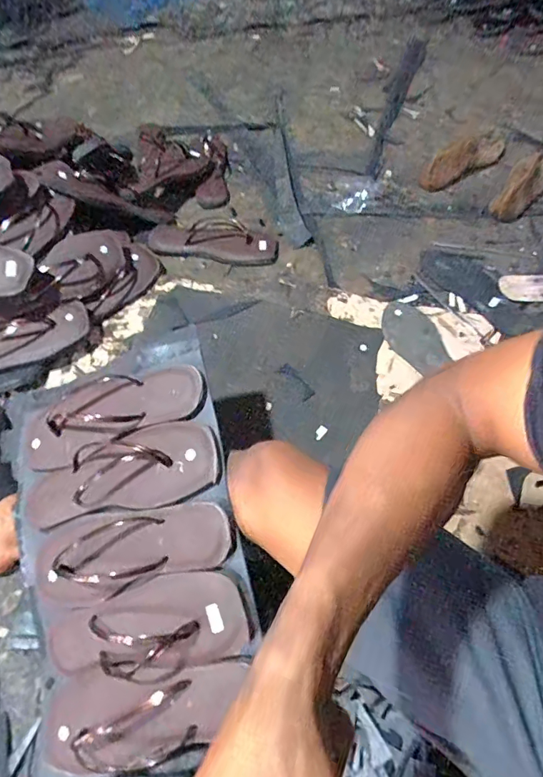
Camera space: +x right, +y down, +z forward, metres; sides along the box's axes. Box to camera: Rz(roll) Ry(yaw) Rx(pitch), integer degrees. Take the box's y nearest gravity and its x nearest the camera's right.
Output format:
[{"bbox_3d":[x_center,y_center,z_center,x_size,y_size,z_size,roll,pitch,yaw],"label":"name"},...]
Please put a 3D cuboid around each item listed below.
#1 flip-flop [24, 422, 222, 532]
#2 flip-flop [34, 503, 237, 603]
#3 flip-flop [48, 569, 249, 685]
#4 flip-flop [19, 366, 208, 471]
[{"bbox_3d":[-0.192,0.103,0.545,0.275,0.038,0.095,-16,58,15],"label":"flip-flop"},{"bbox_3d":[-0.171,0.182,0.520,0.264,0.040,0.082,-18,58,14],"label":"flip-flop"},{"bbox_3d":[-0.149,0.256,0.492,0.253,0.052,0.095,-19,58,16],"label":"flip-flop"},{"bbox_3d":[-0.216,0.028,0.580,0.278,0.039,0.101,-17,57,16],"label":"flip-flop"}]

